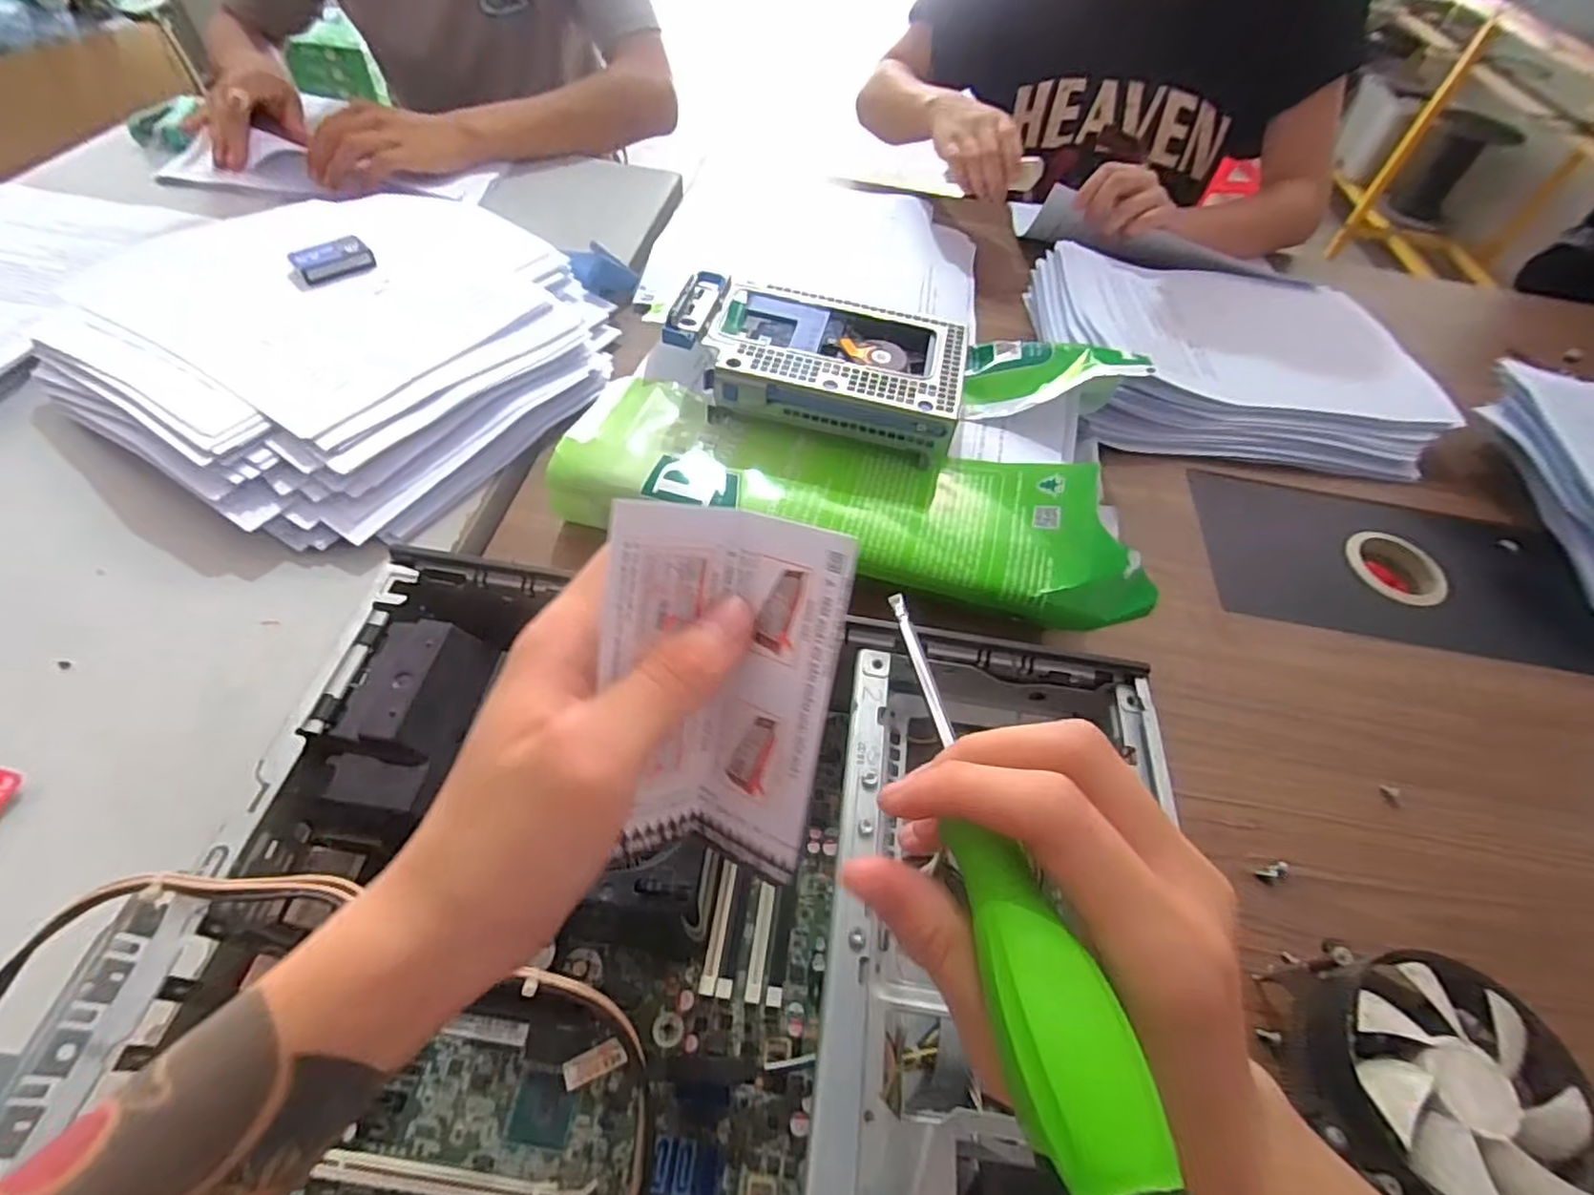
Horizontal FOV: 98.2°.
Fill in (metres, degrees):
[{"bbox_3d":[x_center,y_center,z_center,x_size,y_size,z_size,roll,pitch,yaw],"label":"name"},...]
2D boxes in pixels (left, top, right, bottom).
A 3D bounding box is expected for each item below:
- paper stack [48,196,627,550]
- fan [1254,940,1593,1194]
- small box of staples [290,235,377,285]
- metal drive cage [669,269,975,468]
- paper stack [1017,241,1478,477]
[{"bbox_3d":[-0.333,-0.200,0.521,0.346,0.058,0.328,27,56,14],"label":"paper stack"},{"bbox_3d":[0.256,0.206,0.286,0.101,0.062,0.094,3,53,-4],"label":"fan"},{"bbox_3d":[-0.346,-0.251,0.516,0.052,0.019,0.029,-35,64,-27],"label":"small box of staples"},{"bbox_3d":[0.017,-0.165,0.464,0.187,0.042,0.122,13,53,4],"label":"metal drive cage"},{"bbox_3d":[0.394,-0.224,0.651,0.334,0.062,0.252,1,53,-5],"label":"paper stack"}]

